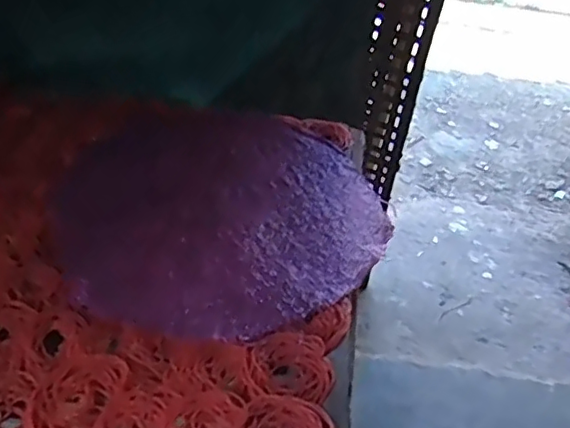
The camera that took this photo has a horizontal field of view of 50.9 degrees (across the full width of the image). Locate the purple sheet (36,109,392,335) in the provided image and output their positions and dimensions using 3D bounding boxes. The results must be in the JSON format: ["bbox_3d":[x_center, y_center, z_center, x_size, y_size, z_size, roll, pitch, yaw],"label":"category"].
[{"bbox_3d":[-0.071,-0.013,0.647,0.337,0.010,0.337,-18,47,-25],"label":"purple sheet"}]

